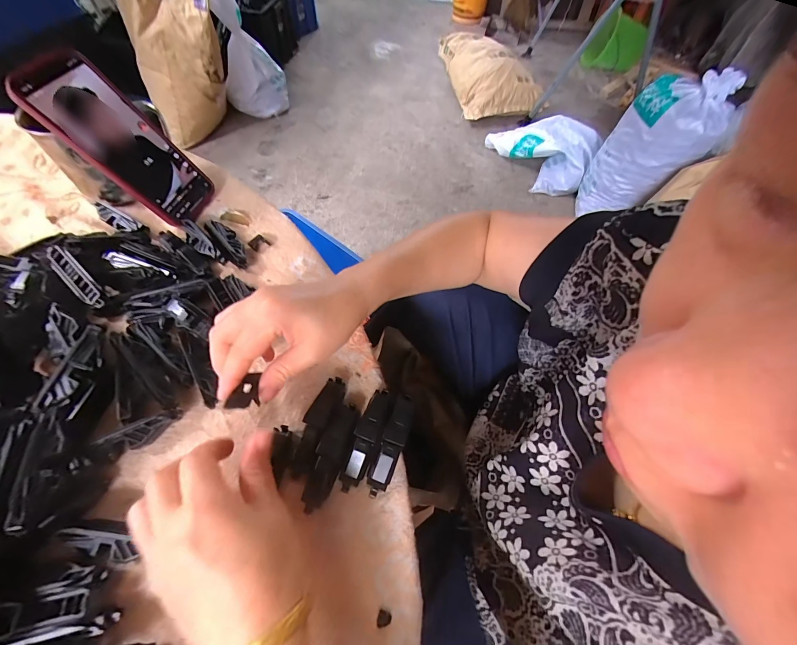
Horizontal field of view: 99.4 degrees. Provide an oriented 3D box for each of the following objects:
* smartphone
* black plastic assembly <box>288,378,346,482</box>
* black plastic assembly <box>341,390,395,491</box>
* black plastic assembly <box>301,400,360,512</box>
[{"bbox_3d":[-0.265,-0.174,0.333,0.020,0.157,0.073,1,57,36],"label":"smartphone"},{"bbox_3d":[-0.065,0.083,0.274,0.020,0.021,0.081,18,58,6],"label":"black plastic assembly"},{"bbox_3d":[-0.025,0.091,0.272,0.019,0.020,0.081,18,58,7],"label":"black plastic assembly"},{"bbox_3d":[-0.051,0.102,0.262,0.021,0.019,0.081,18,58,7],"label":"black plastic assembly"}]

